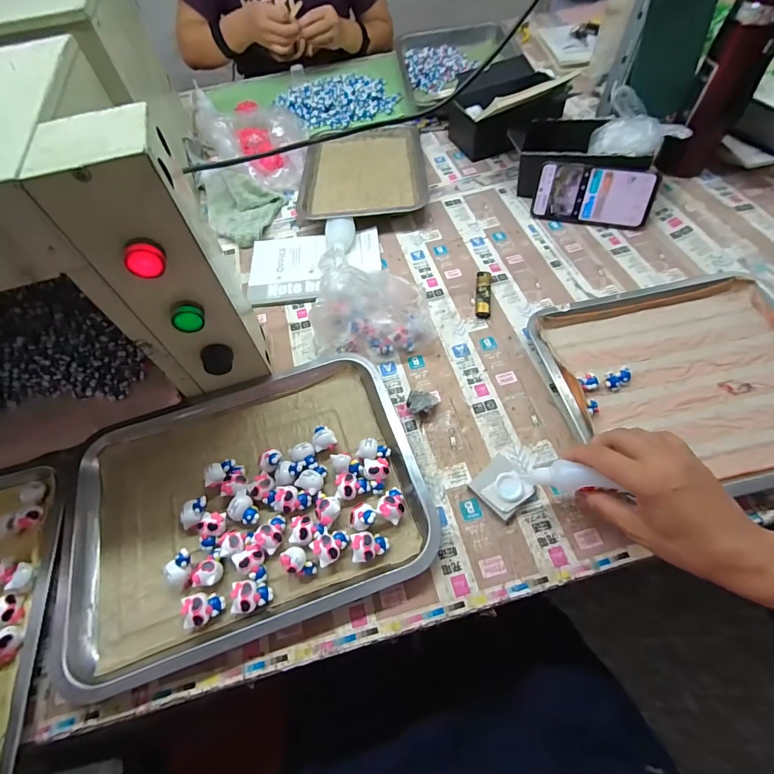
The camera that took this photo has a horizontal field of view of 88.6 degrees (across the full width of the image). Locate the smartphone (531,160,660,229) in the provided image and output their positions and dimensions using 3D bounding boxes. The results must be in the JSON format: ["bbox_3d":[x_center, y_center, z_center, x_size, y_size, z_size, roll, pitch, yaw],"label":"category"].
[{"bbox_3d":[0.310,-0.290,0.597,0.161,0.080,0.010,13,29,14],"label":"smartphone"}]

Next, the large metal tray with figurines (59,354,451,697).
[{"bbox_3d":[-0.146,0.106,0.403,0.340,0.026,0.257,-18,59,-8],"label":"large metal tray with figurines"}]

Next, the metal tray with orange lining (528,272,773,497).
[{"bbox_3d":[0.345,-0.017,0.452,0.304,0.036,0.270,-10,58,-2],"label":"metal tray with orange lining"}]

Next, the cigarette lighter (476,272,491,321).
[{"bbox_3d":[0.133,-0.130,0.547,0.019,0.013,0.081,5,59,7],"label":"cigarette lighter"}]

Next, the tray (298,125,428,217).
[{"bbox_3d":[-0.040,-0.392,0.711,0.209,0.029,0.300,-2,58,2],"label":"tray"}]

